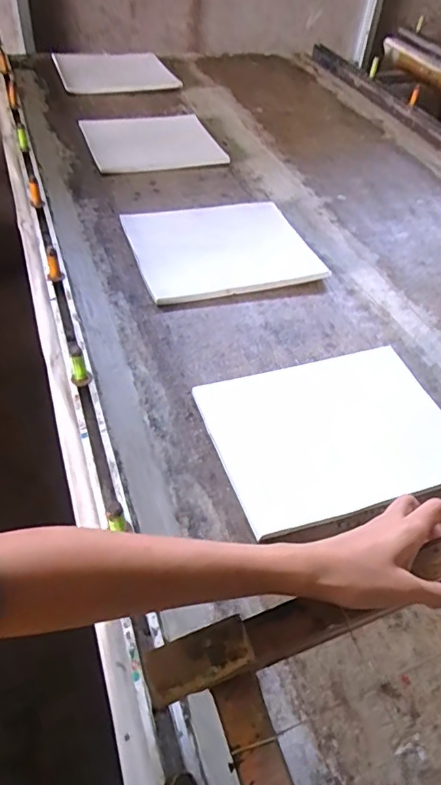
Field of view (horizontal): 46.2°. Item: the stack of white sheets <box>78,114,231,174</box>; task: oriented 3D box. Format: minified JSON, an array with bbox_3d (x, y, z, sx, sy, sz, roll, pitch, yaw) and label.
[{"bbox_3d":[-0.137,-0.507,1.034,0.251,0.014,0.220,-13,53,-15],"label":"stack of white sheets"}]

